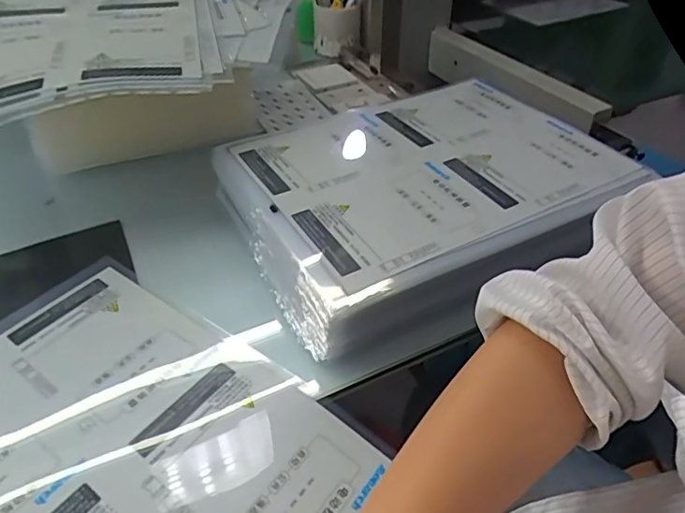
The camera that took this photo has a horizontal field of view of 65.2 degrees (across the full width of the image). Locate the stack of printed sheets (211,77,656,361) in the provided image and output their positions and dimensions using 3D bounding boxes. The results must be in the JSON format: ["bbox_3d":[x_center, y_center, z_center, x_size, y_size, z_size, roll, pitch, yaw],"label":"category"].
[{"bbox_3d":[0.085,-0.082,0.593,0.399,0.071,0.317,-22,45,-23],"label":"stack of printed sheets"}]

